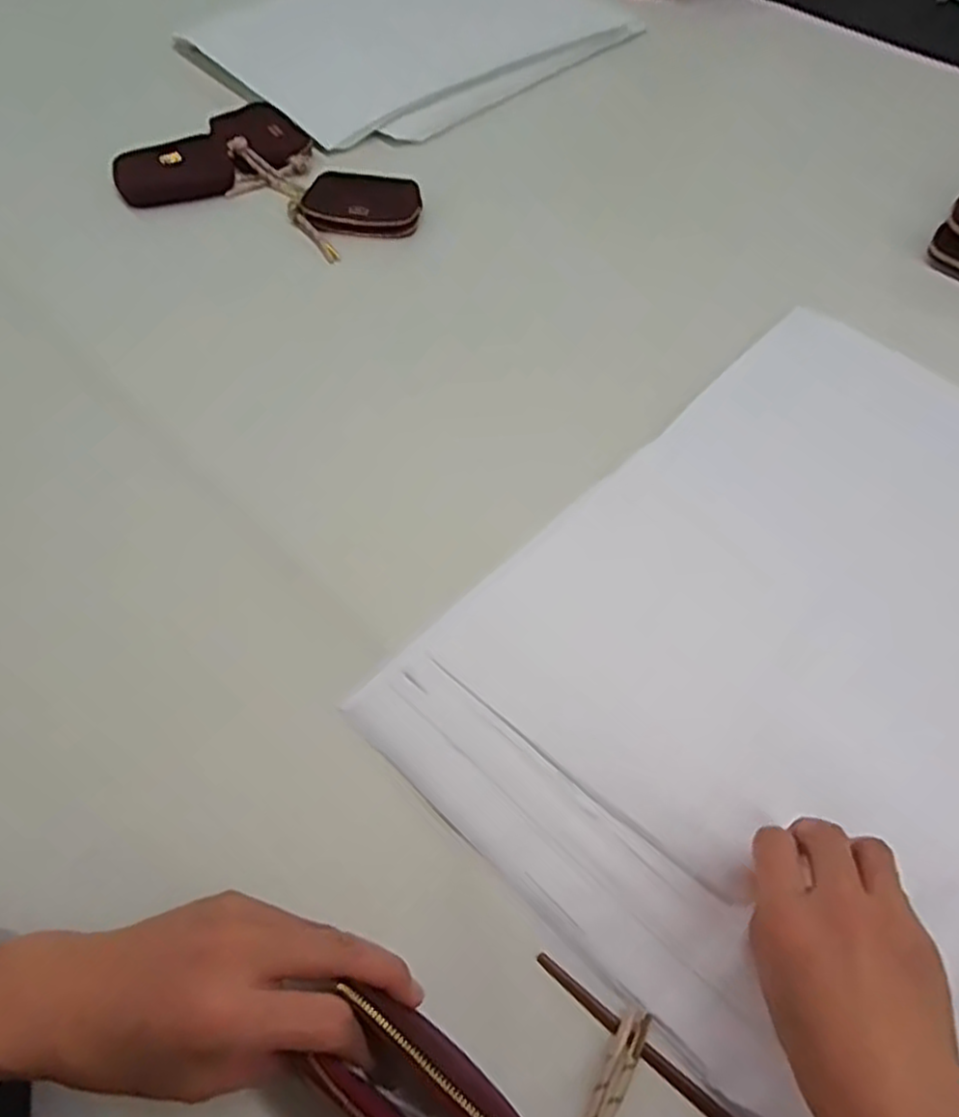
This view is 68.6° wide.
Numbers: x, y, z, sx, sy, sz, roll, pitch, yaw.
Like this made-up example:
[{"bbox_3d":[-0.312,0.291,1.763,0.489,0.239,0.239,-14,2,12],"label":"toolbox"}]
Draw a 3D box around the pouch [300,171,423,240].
[{"bbox_3d":[-0.118,-0.363,0.719,0.115,0.023,0.086,3,57,-2],"label":"pouch"}]

